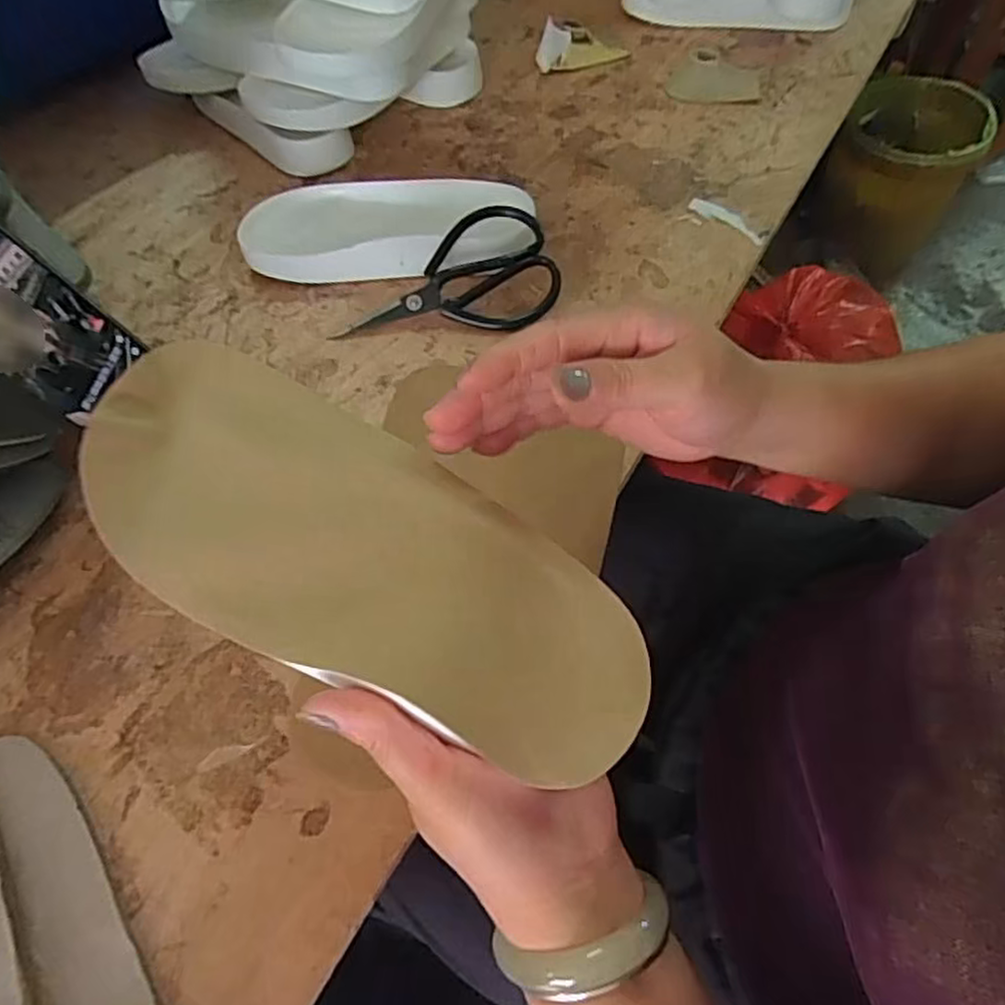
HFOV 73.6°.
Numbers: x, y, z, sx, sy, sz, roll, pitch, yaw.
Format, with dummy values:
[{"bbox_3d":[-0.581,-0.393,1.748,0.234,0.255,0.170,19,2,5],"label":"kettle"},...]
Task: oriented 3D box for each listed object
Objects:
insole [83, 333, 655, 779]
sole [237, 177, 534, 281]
[{"bbox_3d":[-0.054,0.016,0.256,0.237,0.019,0.101,30,57,7],"label":"insole"},{"bbox_3d":[-0.090,-0.220,0.541,0.227,0.036,0.091,2,59,4],"label":"sole"}]

